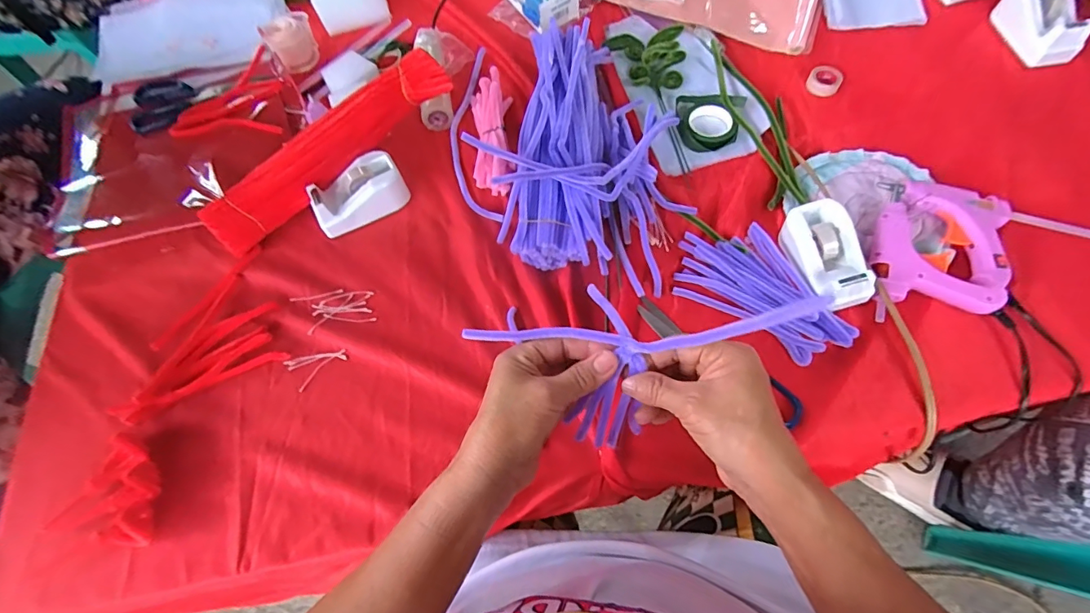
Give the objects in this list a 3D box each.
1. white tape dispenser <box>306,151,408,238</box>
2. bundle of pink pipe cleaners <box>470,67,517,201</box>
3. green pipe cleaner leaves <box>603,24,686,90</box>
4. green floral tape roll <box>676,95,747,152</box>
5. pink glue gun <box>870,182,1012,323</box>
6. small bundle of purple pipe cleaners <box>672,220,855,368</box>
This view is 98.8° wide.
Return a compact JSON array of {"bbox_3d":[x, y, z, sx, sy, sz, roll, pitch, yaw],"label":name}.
[{"bbox_3d":[-0.201,-0.119,0.507,0.098,0.040,0.056,-34,70,-11],"label":"white tape dispenser"},{"bbox_3d":[-0.061,-0.203,0.539,0.045,0.030,0.165,-5,68,1],"label":"bundle of pink pipe cleaners"},{"bbox_3d":[0.122,-0.307,0.554,0.094,0.047,0.080,-1,68,2],"label":"green pipe cleaner leaves"},{"bbox_3d":[0.182,-0.210,0.526,0.071,0.018,0.074,-1,68,2],"label":"green floral tape roll"},{"bbox_3d":[0.385,-0.052,0.457,0.118,0.029,0.153,17,70,10],"label":"pink glue gun"},{"bbox_3d":[0.213,-0.021,0.454,0.170,0.019,0.098,33,73,15],"label":"small bundle of purple pipe cleaners"}]

